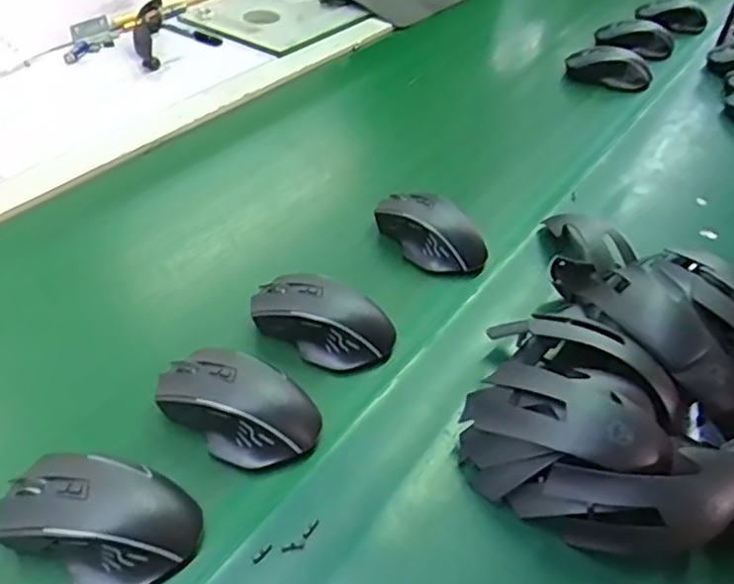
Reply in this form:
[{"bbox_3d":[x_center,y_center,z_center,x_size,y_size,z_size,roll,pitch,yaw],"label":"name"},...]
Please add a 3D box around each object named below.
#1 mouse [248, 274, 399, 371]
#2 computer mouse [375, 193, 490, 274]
[{"bbox_3d":[-0.035,0.019,0.525,0.116,0.038,0.061,20,44,15],"label":"mouse"},{"bbox_3d":[0.059,-0.057,0.622,0.111,0.043,0.064,31,48,26],"label":"computer mouse"}]

